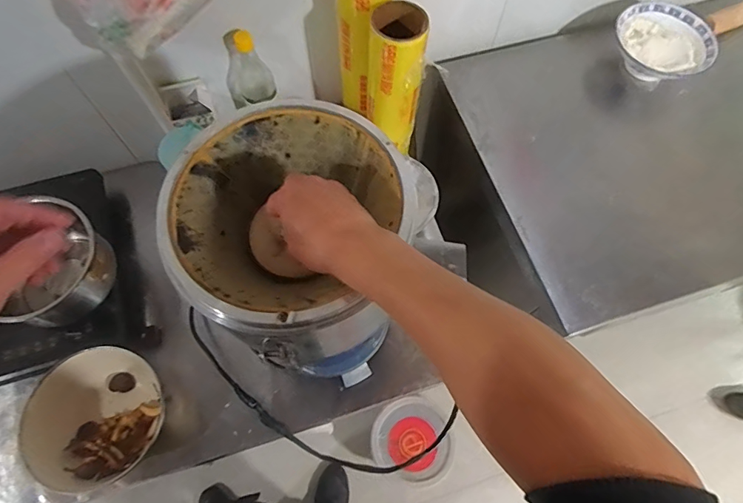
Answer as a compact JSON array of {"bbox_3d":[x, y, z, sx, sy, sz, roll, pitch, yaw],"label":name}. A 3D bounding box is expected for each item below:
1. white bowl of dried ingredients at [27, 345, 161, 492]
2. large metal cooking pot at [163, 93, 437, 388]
[{"bbox_3d":[-0.412,0.256,0.678,0.173,0.081,0.197,-26,70,-12],"label":"white bowl of dried ingredients"},{"bbox_3d":[-0.084,0.027,0.573,0.218,0.377,0.232,-20,69,-9],"label":"large metal cooking pot"}]

